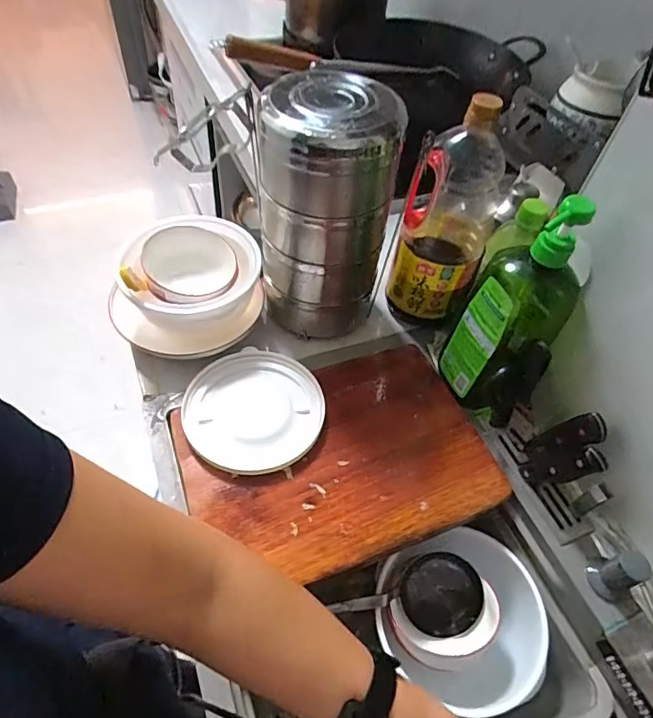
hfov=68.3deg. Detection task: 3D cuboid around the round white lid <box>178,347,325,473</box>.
[{"bbox_3d":[-0.087,0.059,0.579,0.159,0.012,0.163,3,52,-3],"label":"round white lid"}]

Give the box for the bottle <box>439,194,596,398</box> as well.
[{"bbox_3d":[0.200,-0.046,0.522,0.068,0.281,0.082,-17,55,-18],"label":"bottle"}]

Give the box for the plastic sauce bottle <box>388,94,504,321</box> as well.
[{"bbox_3d":[0.155,-0.176,0.607,0.100,0.294,0.120,21,53,11],"label":"plastic sauce bottle"}]

